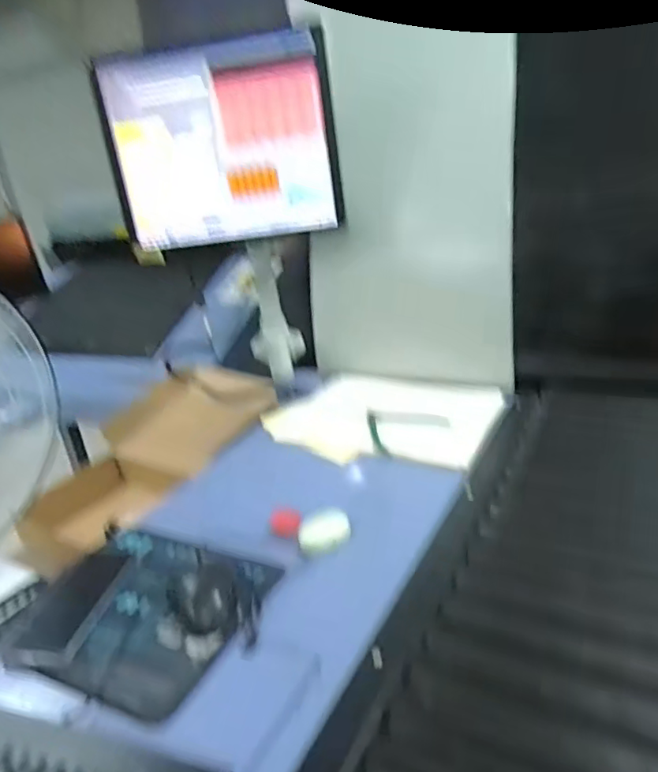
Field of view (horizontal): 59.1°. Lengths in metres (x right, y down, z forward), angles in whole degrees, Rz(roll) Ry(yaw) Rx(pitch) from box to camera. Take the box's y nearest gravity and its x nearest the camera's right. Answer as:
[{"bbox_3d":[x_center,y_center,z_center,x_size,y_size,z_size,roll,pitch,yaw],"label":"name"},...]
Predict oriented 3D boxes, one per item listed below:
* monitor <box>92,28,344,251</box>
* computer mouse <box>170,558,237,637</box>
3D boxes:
[{"bbox_3d":[-0.174,-0.386,0.940,0.376,0.288,0.052,-5,22,5],"label":"monitor"},{"bbox_3d":[-0.127,0.212,0.591,0.064,0.029,0.088,-7,23,-8],"label":"computer mouse"}]

